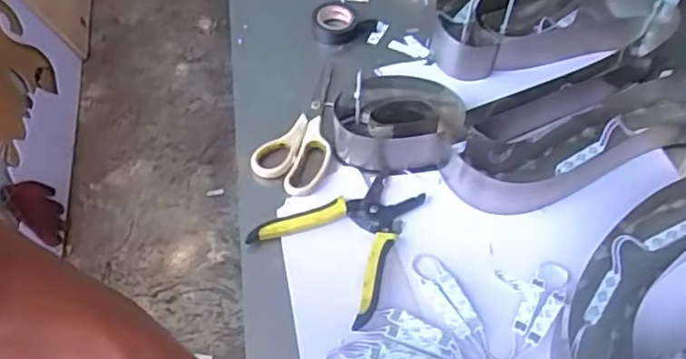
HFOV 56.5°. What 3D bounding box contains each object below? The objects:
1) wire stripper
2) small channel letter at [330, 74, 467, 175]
[{"bbox_3d":[0.002,0.046,0.597,0.134,0.014,0.145,30,57,19],"label":"wire stripper"},{"bbox_3d":[0.058,-0.064,0.662,0.135,0.049,0.115,7,52,2],"label":"small channel letter"}]

